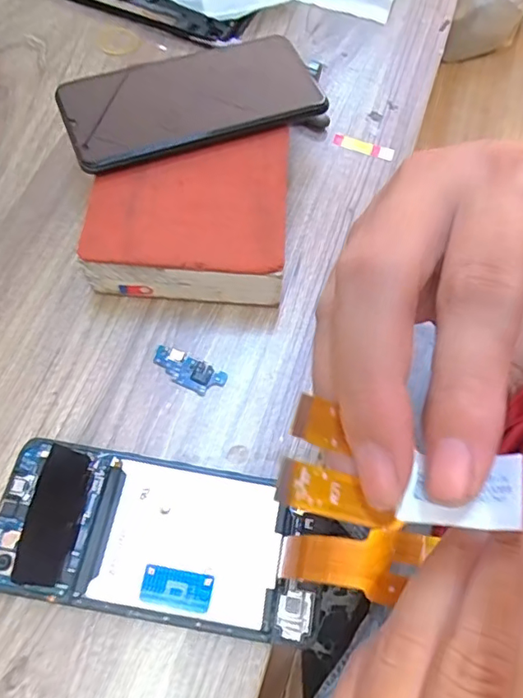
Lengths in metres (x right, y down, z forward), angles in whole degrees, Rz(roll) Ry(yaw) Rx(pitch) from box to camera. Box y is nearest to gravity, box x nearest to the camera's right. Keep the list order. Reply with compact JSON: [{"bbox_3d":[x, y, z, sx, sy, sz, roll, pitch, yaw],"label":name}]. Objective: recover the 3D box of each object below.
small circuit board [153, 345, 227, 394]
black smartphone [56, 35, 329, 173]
[{"bbox_3d":[-0.043,0.012,0.308,0.043,0.004,0.018,24,66,8],"label":"small circuit board"},{"bbox_3d":[-0.043,-0.159,0.335,0.157,0.015,0.070,-18,67,-12],"label":"black smartphone"}]

